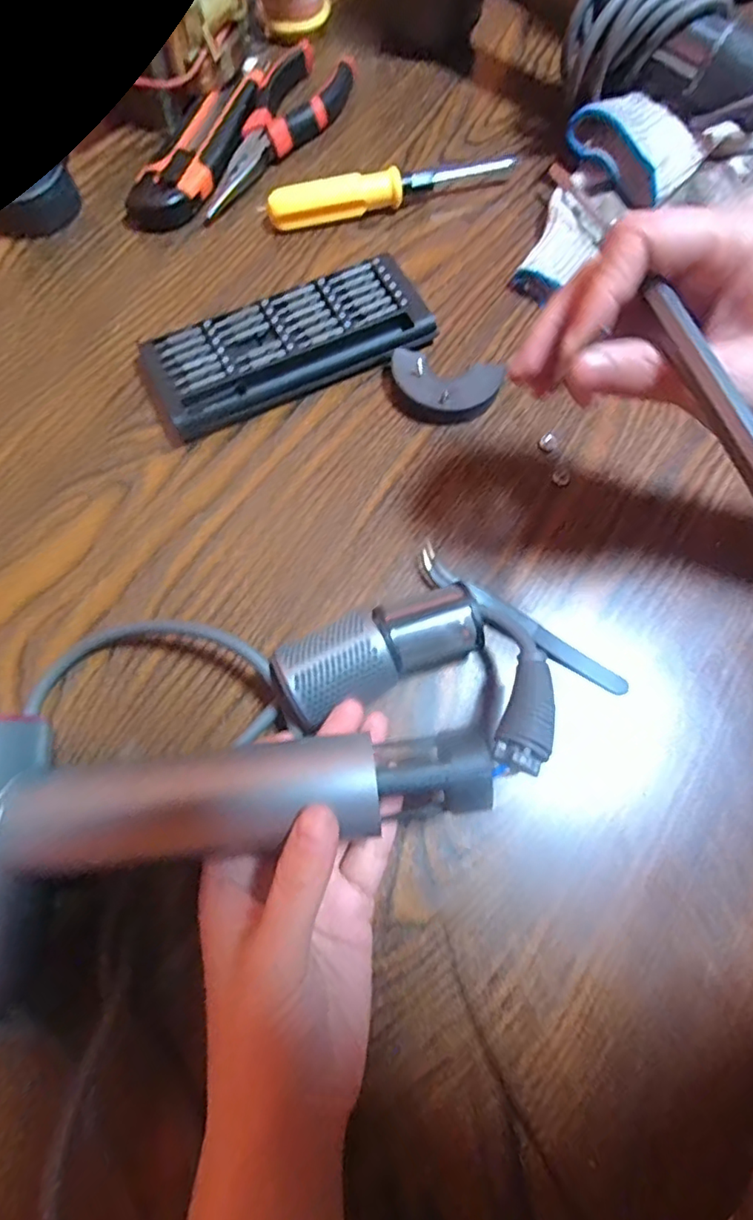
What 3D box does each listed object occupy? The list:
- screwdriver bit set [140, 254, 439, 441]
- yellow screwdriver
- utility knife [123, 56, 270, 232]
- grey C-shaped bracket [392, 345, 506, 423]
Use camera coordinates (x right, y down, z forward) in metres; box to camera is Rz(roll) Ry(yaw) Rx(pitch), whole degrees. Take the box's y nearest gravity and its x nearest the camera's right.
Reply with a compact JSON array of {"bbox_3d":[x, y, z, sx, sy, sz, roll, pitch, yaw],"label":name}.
[{"bbox_3d":[-0.048,-0.149,0.314,0.152,0.015,0.059,-26,76,-9],"label":"screwdriver bit set"},{"bbox_3d":[0.010,-0.265,0.355,0.159,0.017,0.018,-13,75,-6],"label":"yellow screwdriver"},{"bbox_3d":[-0.104,-0.304,0.363,0.039,0.020,0.159,25,74,5],"label":"utility knife"},{"bbox_3d":[0.036,-0.121,0.309,0.059,0.017,0.034,12,74,1],"label":"grey C-shaped bracket"}]

